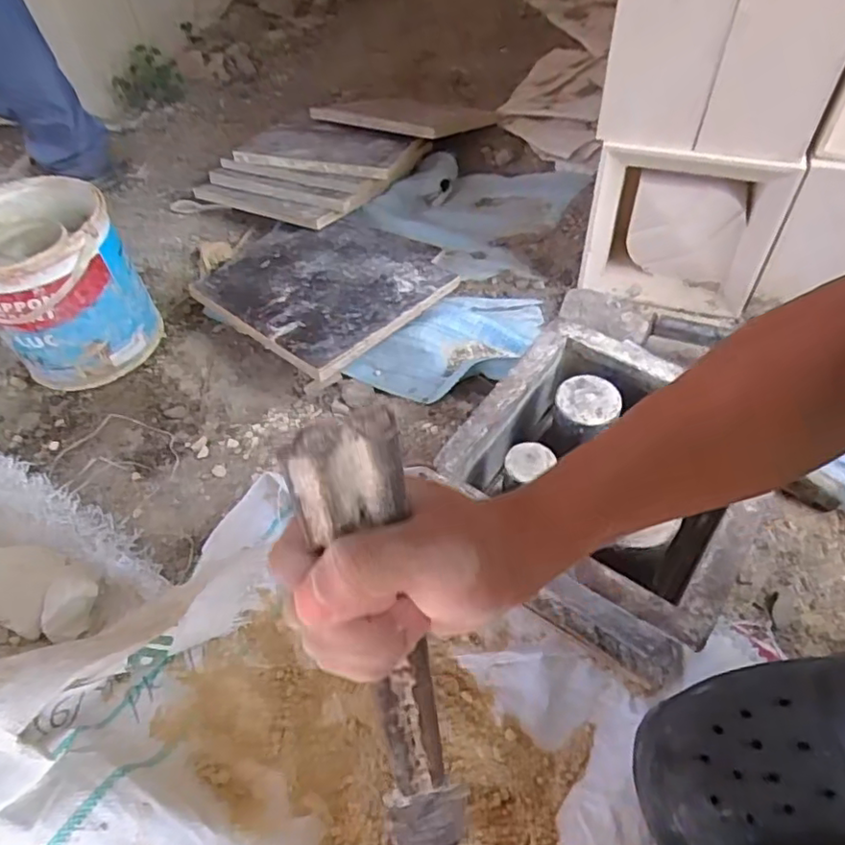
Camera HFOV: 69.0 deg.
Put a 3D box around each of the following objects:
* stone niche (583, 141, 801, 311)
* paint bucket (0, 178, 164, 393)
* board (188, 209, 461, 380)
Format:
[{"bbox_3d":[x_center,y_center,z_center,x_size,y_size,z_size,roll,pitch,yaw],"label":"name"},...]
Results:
[{"bbox_3d":[0.299,-0.220,0.724,0.200,0.204,0.028,13,51,17],"label":"stone niche"},{"bbox_3d":[-0.436,-0.160,0.742,0.166,0.192,0.162,-3,48,3],"label":"paint bucket"},{"bbox_3d":[-0.130,-0.198,0.822,0.282,0.016,0.283,33,55,24],"label":"board"}]

